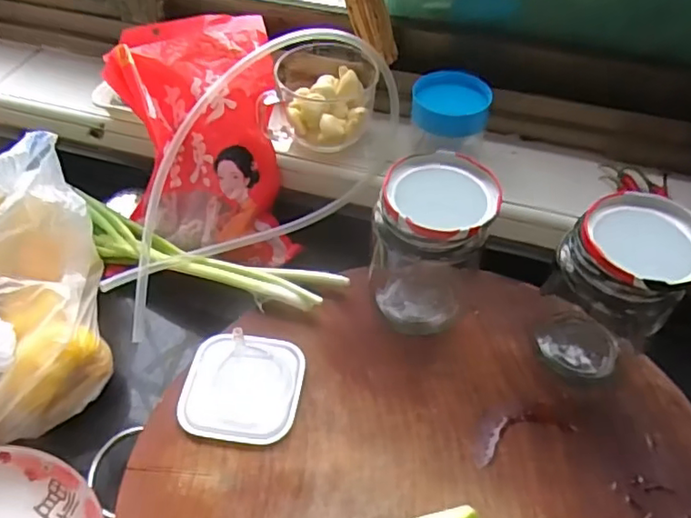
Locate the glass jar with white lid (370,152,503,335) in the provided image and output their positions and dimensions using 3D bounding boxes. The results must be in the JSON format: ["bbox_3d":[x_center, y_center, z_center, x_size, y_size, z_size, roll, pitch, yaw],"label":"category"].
[{"bbox_3d":[0.067,-0.004,0.491,0.084,0.150,0.084,1,49,-1],"label":"glass jar with white lid"}]

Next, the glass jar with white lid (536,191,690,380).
[{"bbox_3d":[0.198,0.031,0.458,0.081,0.151,0.076,1,49,-1],"label":"glass jar with white lid"}]

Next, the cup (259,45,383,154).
[{"bbox_3d":[-0.026,-0.162,0.622,0.113,0.086,0.105,1,49,-1],"label":"cup"}]

